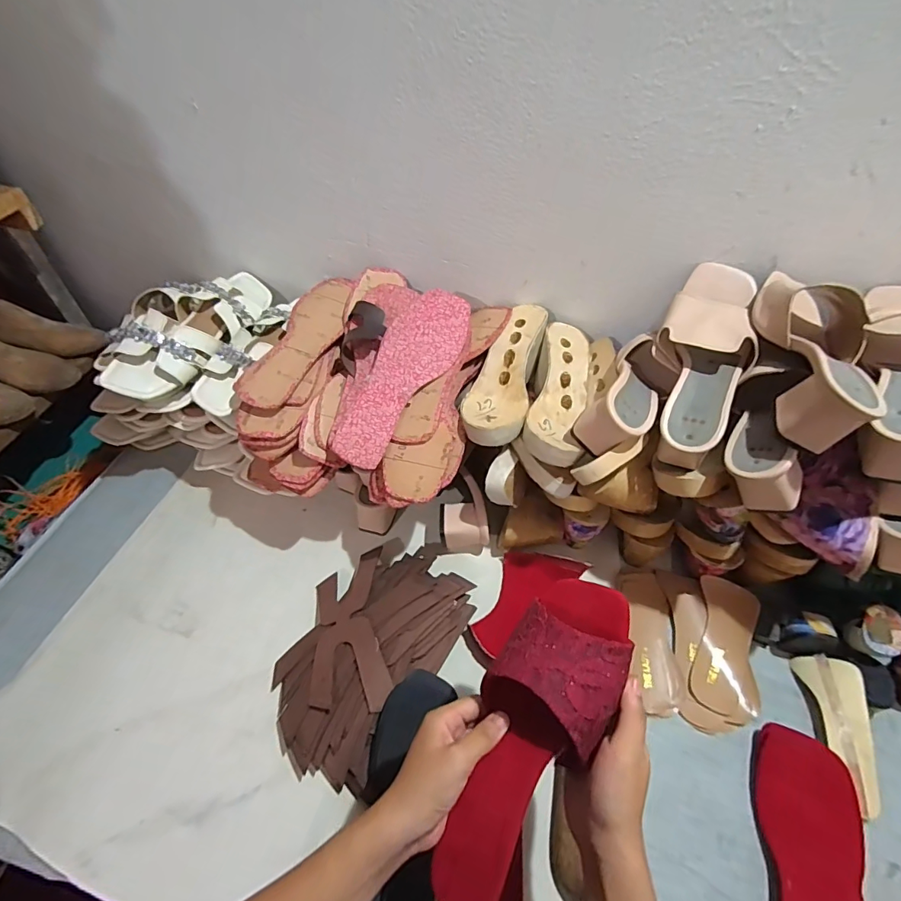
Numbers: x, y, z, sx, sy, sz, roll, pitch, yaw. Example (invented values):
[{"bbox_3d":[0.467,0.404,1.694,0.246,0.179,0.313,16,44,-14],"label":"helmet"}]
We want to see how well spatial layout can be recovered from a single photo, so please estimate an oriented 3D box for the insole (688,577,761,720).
[{"bbox_3d":[0.330,0.234,0.556,0.066,0.032,0.151,12,70,8],"label":"insole"}]

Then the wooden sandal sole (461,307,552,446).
[{"bbox_3d":[0.068,-0.099,0.588,0.080,0.050,0.229,13,51,8],"label":"wooden sandal sole"}]

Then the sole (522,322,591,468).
[{"bbox_3d":[0.136,-0.069,0.578,0.066,0.048,0.220,12,51,8],"label":"sole"}]

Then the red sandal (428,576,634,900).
[{"bbox_3d":[0.058,0.219,0.346,0.083,0.061,0.252,22,81,15],"label":"red sandal"}]

